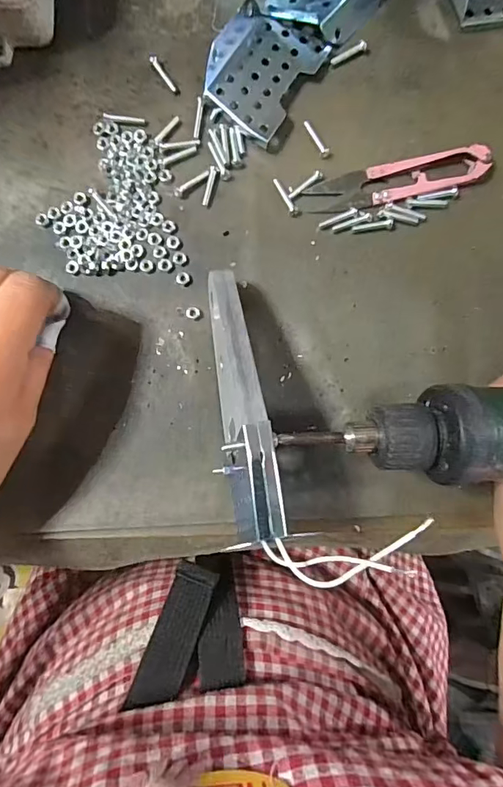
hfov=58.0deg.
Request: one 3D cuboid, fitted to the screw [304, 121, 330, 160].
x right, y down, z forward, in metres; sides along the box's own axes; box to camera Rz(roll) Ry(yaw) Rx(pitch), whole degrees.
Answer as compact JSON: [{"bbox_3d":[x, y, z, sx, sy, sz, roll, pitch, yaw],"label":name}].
[{"bbox_3d":[0.037,-0.145,0.256,0.006,0.004,0.024,-28,88,-3],"label":"screw"}]

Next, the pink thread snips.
[{"bbox_3d":[0.082,-0.120,0.253,0.102,0.010,0.022,-13,87,-3],"label":"pink thread snips"}]

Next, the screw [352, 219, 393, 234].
[{"bbox_3d":[0.068,-0.093,0.253,0.023,0.004,0.005,-4,87,-2],"label":"screw"}]

